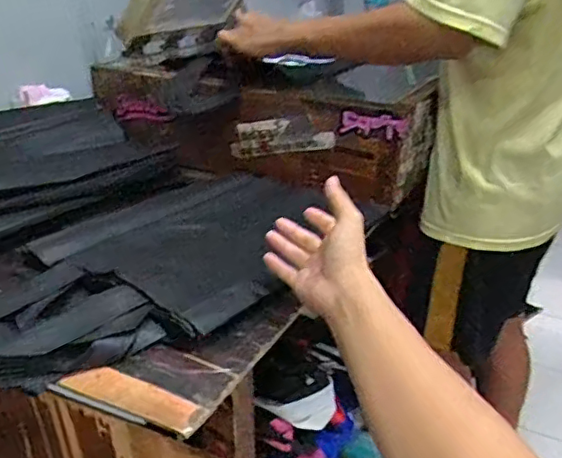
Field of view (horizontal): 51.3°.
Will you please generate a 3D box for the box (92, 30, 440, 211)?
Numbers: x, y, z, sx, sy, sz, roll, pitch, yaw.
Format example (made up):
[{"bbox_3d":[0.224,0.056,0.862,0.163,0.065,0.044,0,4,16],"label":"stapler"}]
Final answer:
[{"bbox_3d":[-0.049,-0.223,1.056,0.600,0.205,0.267,14,28,26],"label":"box"}]

